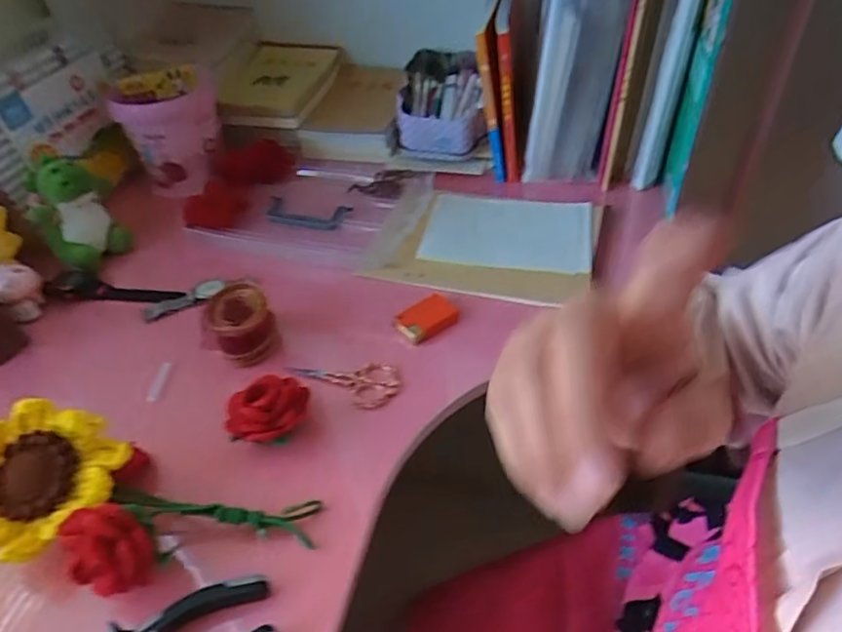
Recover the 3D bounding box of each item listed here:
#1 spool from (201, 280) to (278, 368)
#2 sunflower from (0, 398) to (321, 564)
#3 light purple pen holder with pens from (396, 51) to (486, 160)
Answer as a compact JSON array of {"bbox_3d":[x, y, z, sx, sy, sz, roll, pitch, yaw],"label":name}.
[{"bbox_3d":[-0.172,0.008,0.553,0.061,0.050,0.071,-18,44,-14],"label":"spool"},{"bbox_3d":[-0.206,0.128,0.419,0.259,0.057,0.108,10,43,-4],"label":"sunflower"},{"bbox_3d":[0.030,-0.297,0.786,0.123,0.077,0.208,-3,42,3],"label":"light purple pen holder with pens"}]

